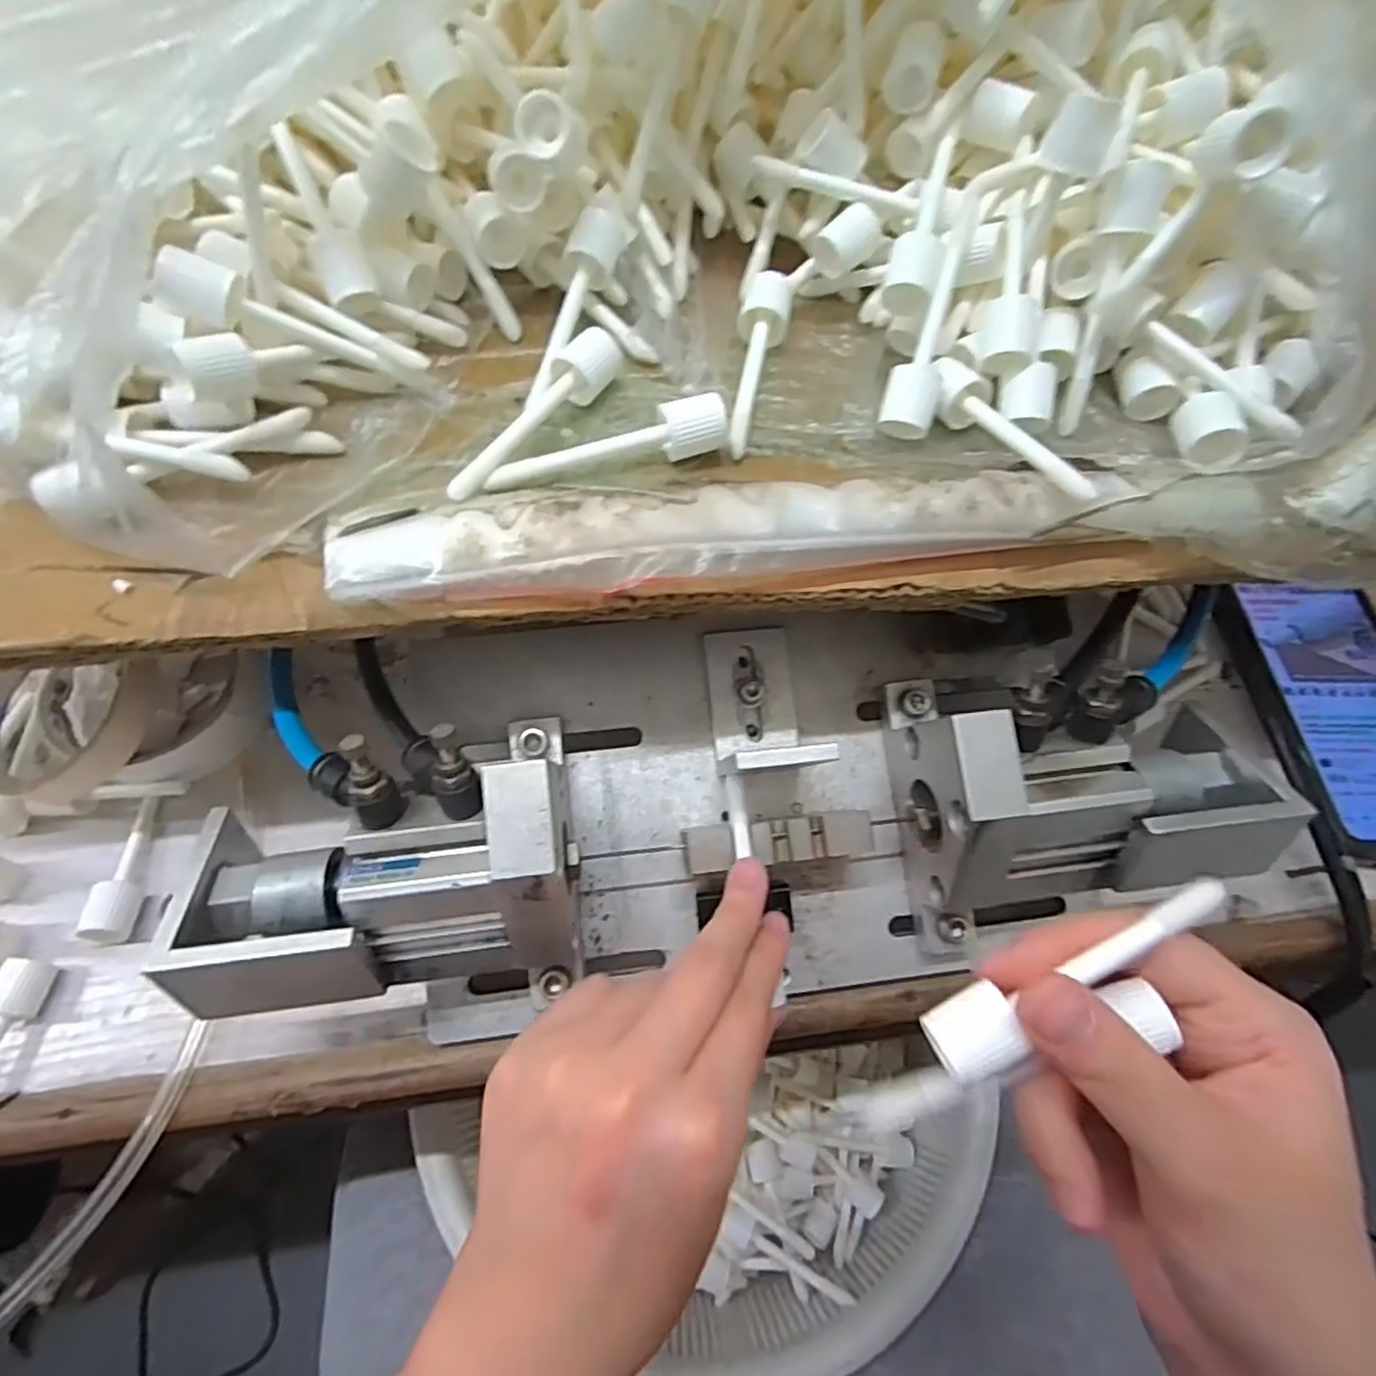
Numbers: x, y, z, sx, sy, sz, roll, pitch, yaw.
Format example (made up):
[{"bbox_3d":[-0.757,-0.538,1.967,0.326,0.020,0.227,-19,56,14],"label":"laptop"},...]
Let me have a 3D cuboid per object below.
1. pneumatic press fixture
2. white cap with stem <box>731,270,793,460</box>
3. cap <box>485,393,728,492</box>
[{"bbox_3d":[0.021,0.039,0.270,0.377,0.094,0.145,-6,63,-5],"label":"pneumatic press fixture"},{"bbox_3d":[0.027,-0.119,0.257,0.018,0.014,0.084,6,63,1],"label":"white cap with stem"},{"bbox_3d":[-0.027,-0.080,0.231,0.079,0.016,0.014,-11,64,-7],"label":"cap"}]

